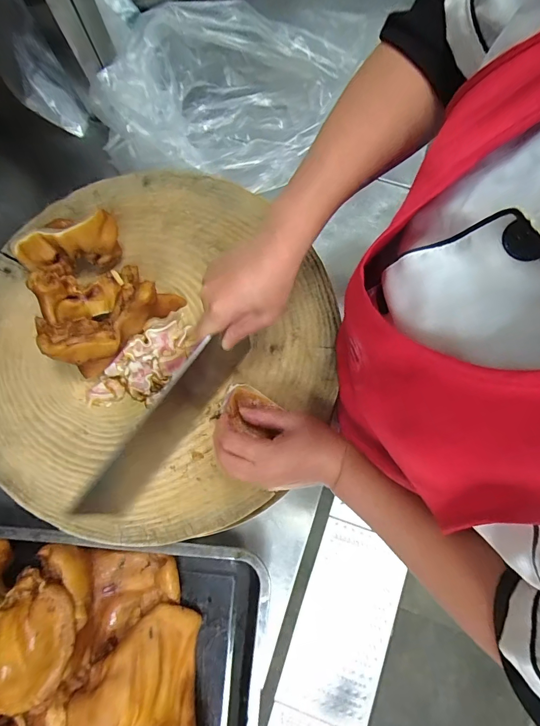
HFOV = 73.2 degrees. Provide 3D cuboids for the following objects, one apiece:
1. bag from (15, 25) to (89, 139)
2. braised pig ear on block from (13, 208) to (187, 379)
[{"bbox_3d":[-0.345,-0.429,0.564,0.076,0.102,0.091,-43,81,-7],"label":"bag"},{"bbox_3d":[-0.212,-0.088,0.426,0.145,0.065,0.170,-42,80,-7],"label":"braised pig ear on block"}]

